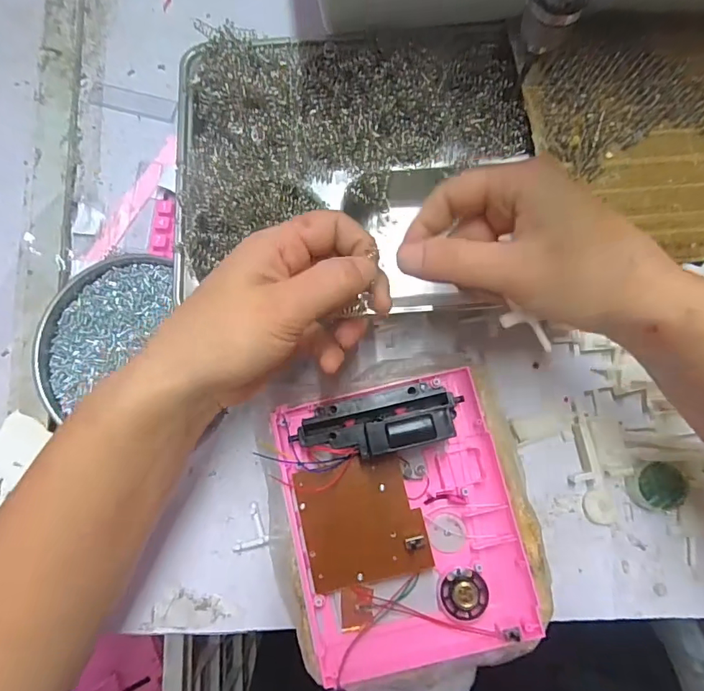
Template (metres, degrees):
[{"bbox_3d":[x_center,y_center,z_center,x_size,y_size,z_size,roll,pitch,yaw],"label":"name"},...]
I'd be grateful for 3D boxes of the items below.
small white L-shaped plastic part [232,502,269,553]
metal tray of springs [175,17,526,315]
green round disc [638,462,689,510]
[{"bbox_3d":[-0.074,0.127,0.326,0.027,0.007,0.029,-18,81,-1],"label":"small white L-shaped plastic part"},{"bbox_3d":[-0.001,-0.128,0.342,0.237,0.057,0.199,0,81,2],"label":"metal tray of springs"},{"bbox_3d":[0.207,0.094,0.315,0.030,0.014,0.029,0,81,2],"label":"green round disc"}]

